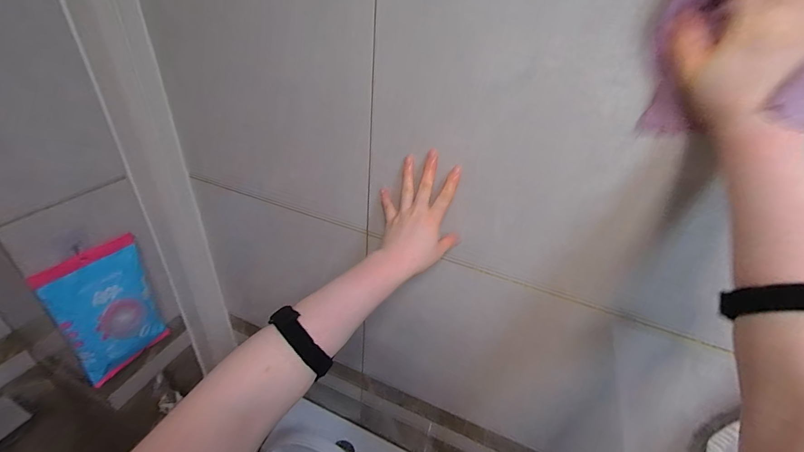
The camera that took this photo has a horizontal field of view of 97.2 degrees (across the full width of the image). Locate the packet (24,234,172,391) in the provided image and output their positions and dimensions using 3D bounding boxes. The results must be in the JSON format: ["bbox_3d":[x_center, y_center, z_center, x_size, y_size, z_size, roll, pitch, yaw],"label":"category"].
[{"bbox_3d":[-0.611,0.183,0.752,0.048,0.284,0.175,18,36,17],"label":"packet"}]

